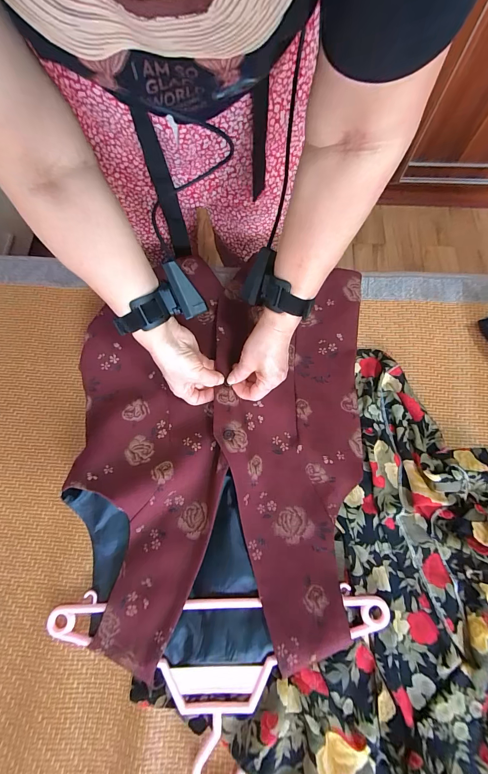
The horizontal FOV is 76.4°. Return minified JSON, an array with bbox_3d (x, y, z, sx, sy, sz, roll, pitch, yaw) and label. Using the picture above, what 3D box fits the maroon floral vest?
[{"bbox_3d":[-0.030,0.073,0.436,0.406,0.044,0.522,-1,74,1],"label":"maroon floral vest"}]

